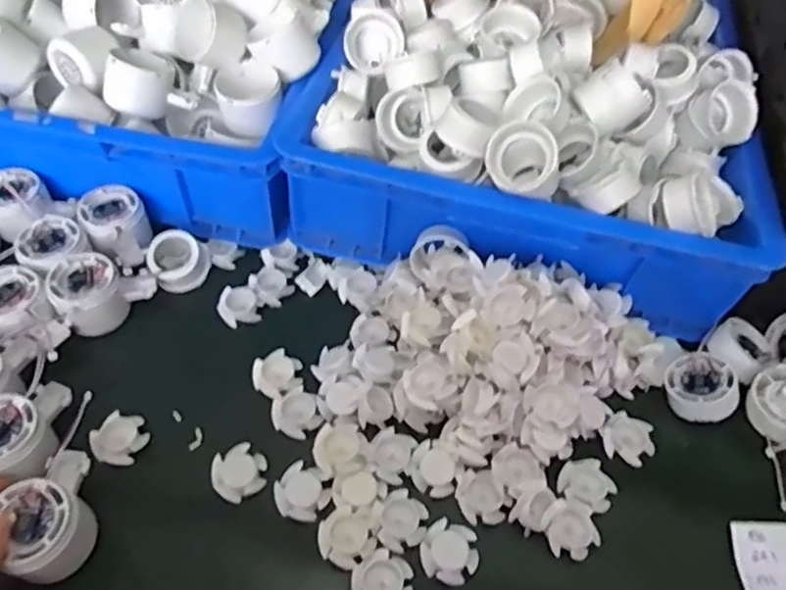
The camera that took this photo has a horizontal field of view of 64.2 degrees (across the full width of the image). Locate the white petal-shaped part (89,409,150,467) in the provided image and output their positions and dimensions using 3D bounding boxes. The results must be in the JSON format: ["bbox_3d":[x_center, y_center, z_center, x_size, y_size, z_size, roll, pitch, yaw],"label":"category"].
[{"bbox_3d":[-0.213,0.113,0.491,0.036,0.017,0.040,21,54,13],"label":"white petal-shaped part"}]

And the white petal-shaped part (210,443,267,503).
[{"bbox_3d":[-0.117,0.136,0.478,0.041,0.012,0.038,1,52,-2],"label":"white petal-shaped part"}]

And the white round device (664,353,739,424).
[{"bbox_3d":[0.258,0.076,0.524,0.051,0.021,0.055,-19,46,20],"label":"white round device"}]

